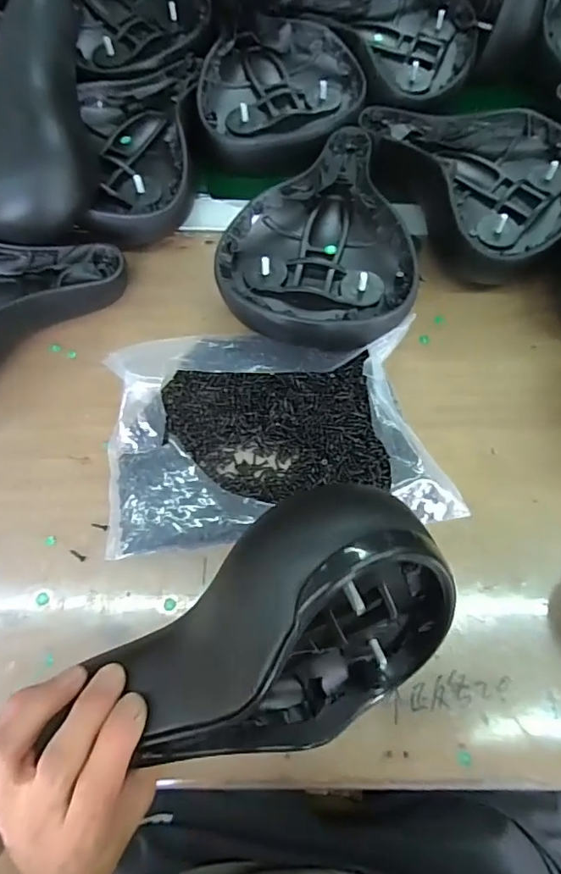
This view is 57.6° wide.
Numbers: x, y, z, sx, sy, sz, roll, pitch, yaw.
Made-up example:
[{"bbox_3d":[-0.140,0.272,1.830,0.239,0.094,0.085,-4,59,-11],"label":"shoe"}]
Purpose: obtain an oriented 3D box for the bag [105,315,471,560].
[{"bbox_3d":[-0.004,-0.010,0.450,0.296,0.054,0.198,-4,72,-3],"label":"bag"}]

